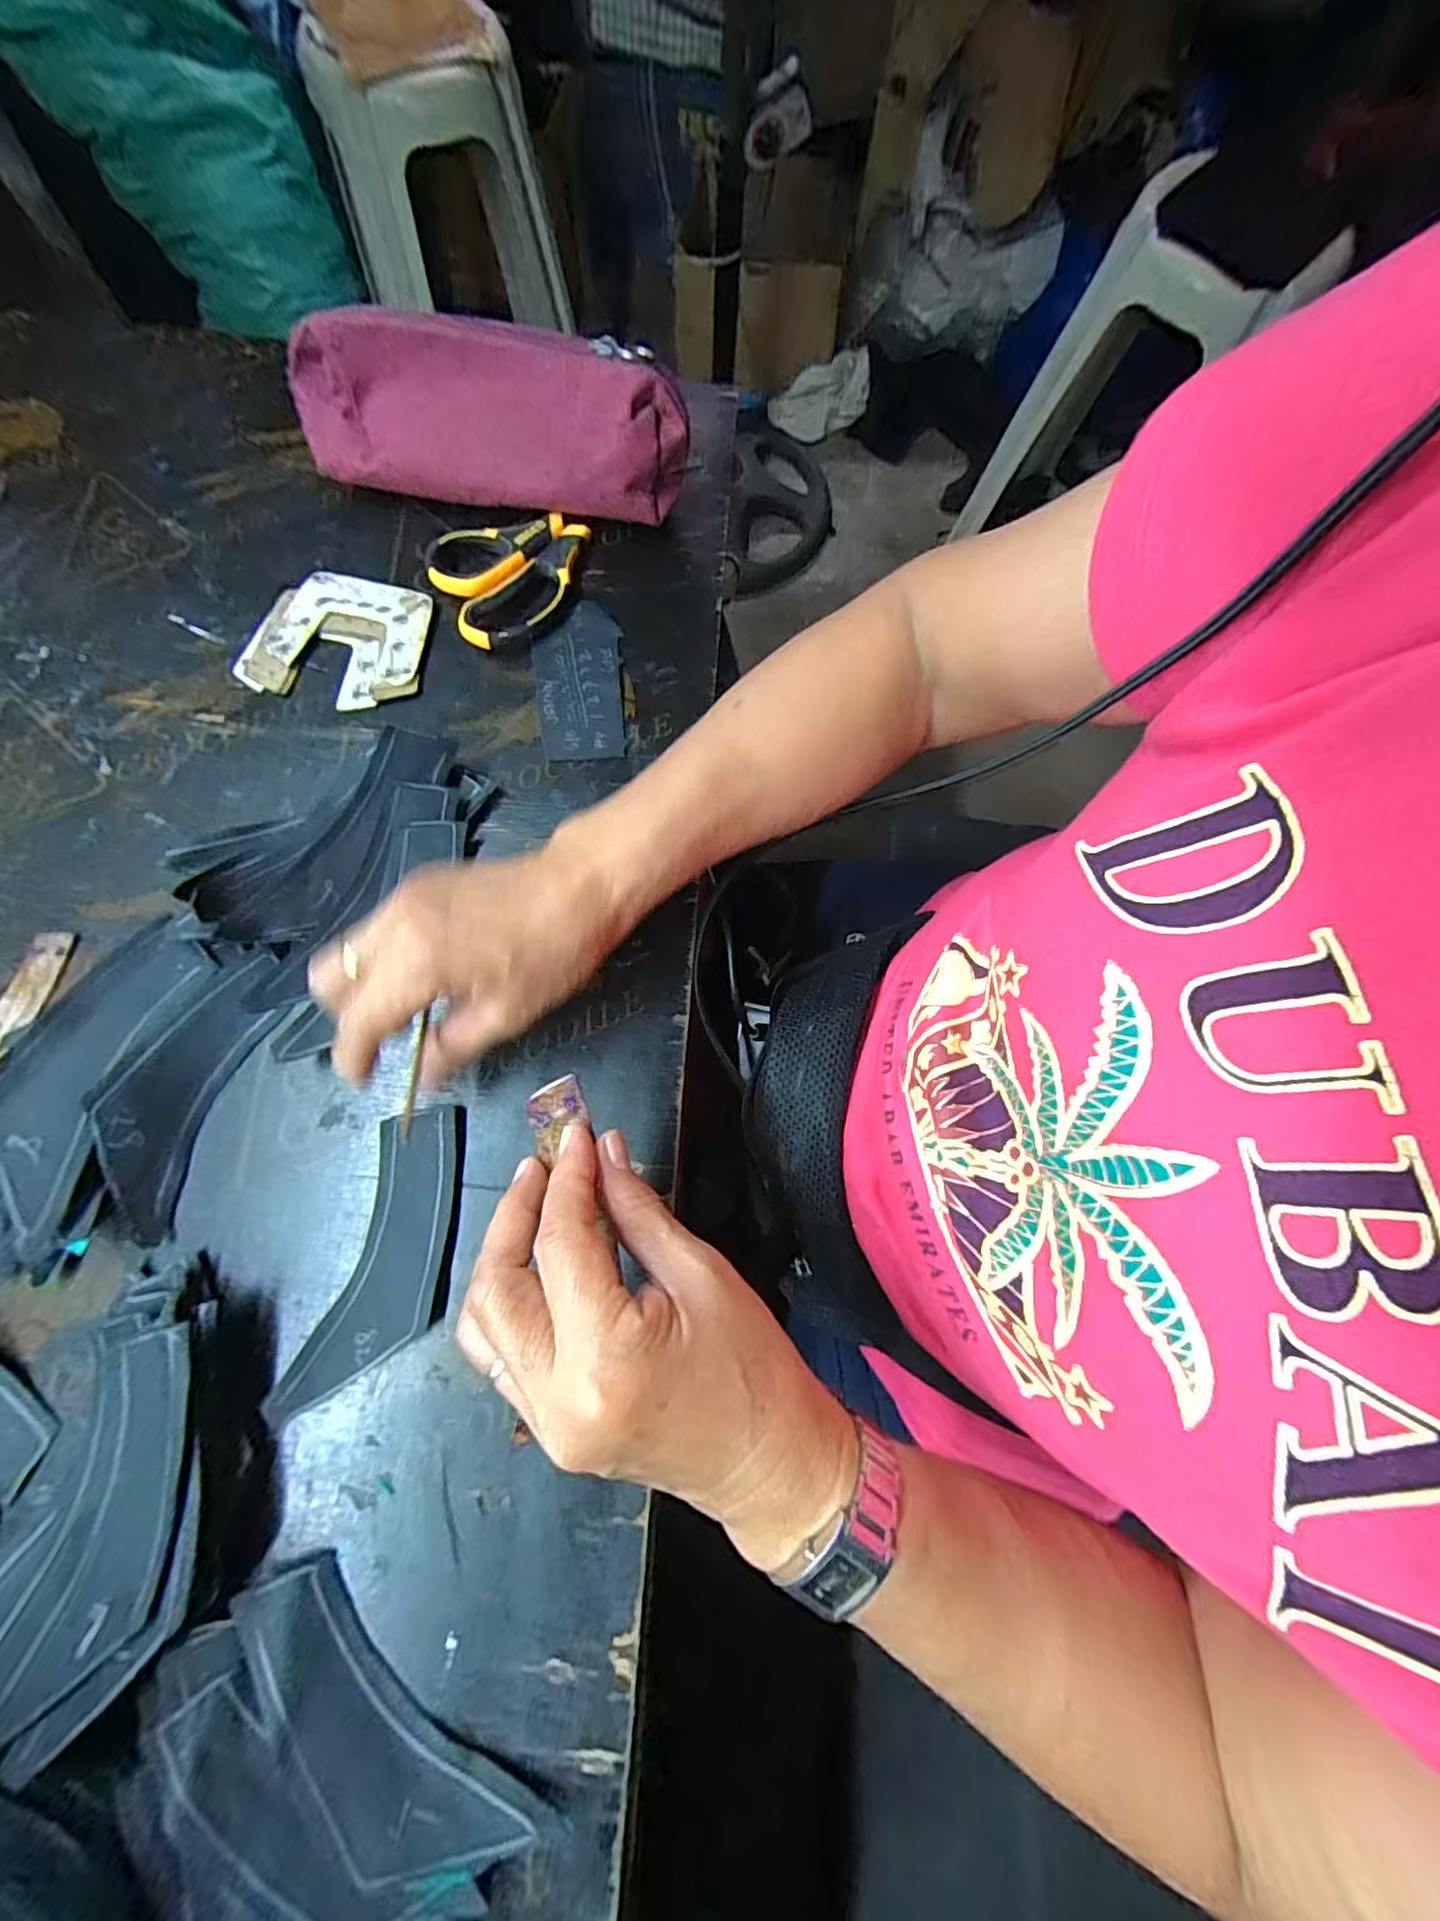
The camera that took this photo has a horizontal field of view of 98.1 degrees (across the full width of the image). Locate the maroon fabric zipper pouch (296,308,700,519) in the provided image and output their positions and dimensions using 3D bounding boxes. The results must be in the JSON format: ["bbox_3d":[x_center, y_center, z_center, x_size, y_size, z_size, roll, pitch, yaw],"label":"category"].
[{"bbox_3d":[-0.139,-0.325,0.383,0.230,0.076,0.060,7,74,0],"label":"maroon fabric zipper pouch"}]

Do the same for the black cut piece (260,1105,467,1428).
[{"bbox_3d":[-0.151,0.136,0.288,0.051,0.008,0.133,14,74,2],"label":"black cut piece"}]

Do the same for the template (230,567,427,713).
[{"bbox_3d":[-0.230,-0.195,0.378,0.106,0.008,0.084,13,74,1],"label":"template"}]

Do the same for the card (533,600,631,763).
[{"bbox_3d":[-0.086,-0.171,0.379,0.052,0.004,0.109,-3,74,-3],"label":"card"}]

